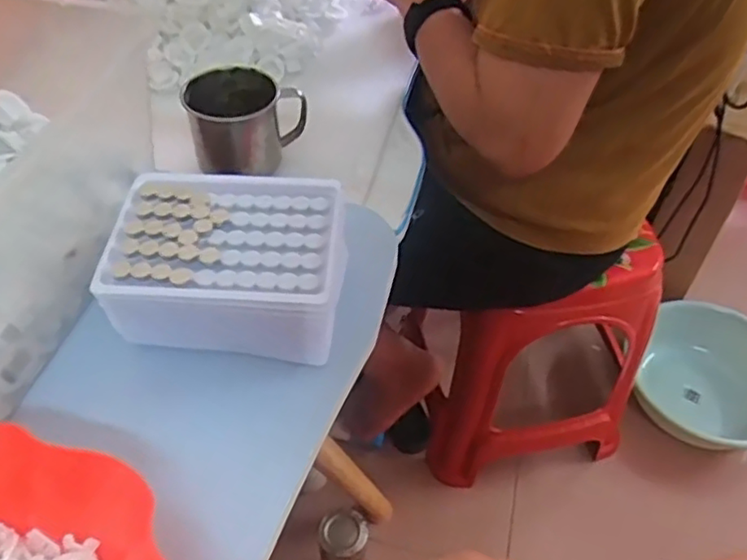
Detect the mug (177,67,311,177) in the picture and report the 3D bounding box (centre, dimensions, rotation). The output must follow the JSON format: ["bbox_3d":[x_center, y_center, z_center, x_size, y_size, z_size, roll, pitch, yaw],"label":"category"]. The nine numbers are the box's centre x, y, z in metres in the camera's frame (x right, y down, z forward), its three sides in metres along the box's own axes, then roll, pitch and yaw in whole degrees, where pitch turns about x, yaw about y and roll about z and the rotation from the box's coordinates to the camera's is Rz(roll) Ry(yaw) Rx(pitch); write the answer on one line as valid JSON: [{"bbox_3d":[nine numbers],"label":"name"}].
[{"bbox_3d":[-0.113,-0.142,0.583,0.104,0.066,0.072,-5,48,-6],"label":"mug"}]

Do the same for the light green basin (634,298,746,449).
[{"bbox_3d":[0.617,0.195,1.184,0.254,0.134,0.268,22,51,17],"label":"light green basin"}]

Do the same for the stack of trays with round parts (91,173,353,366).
[{"bbox_3d":[-0.088,-0.007,0.404,0.136,0.068,0.100,2,48,0],"label":"stack of trays with round parts"}]

